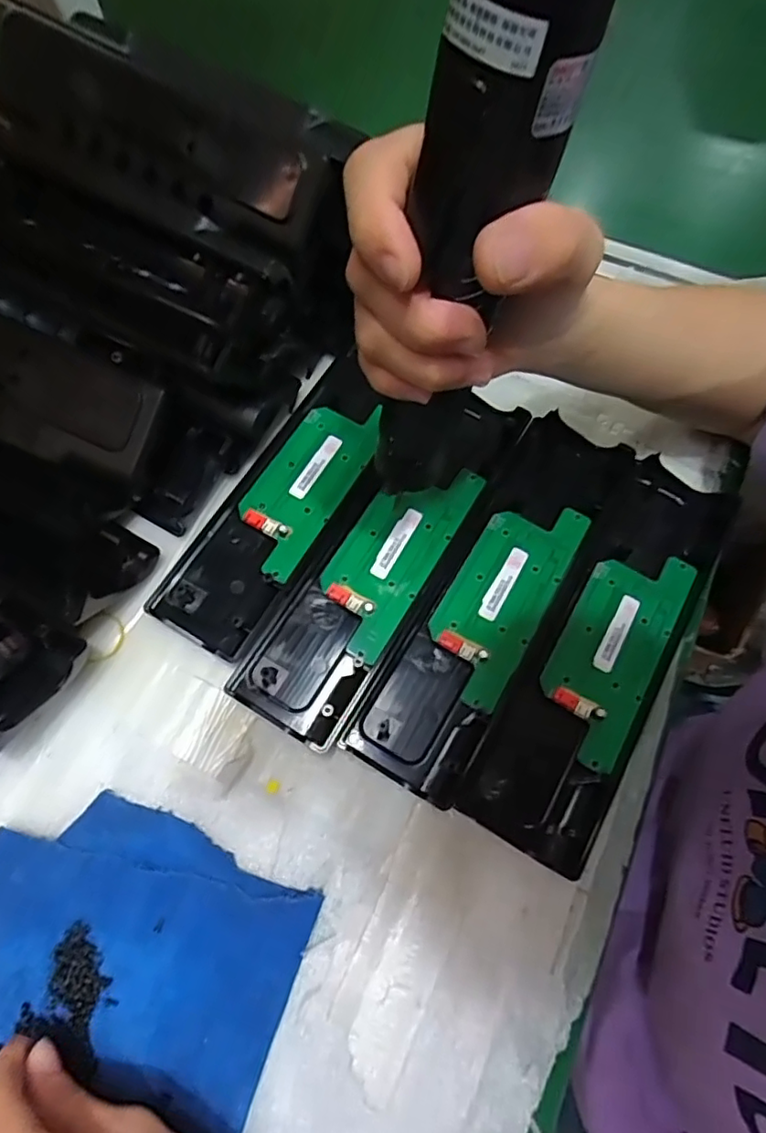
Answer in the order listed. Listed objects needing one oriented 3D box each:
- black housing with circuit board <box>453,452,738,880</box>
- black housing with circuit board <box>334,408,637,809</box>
[{"bbox_3d":[0.128,0.043,0.341,0.071,0.014,0.241,30,71,10],"label":"black housing with circuit board"},{"bbox_3d":[0.068,0.014,0.356,0.068,0.017,0.242,31,71,11],"label":"black housing with circuit board"}]

